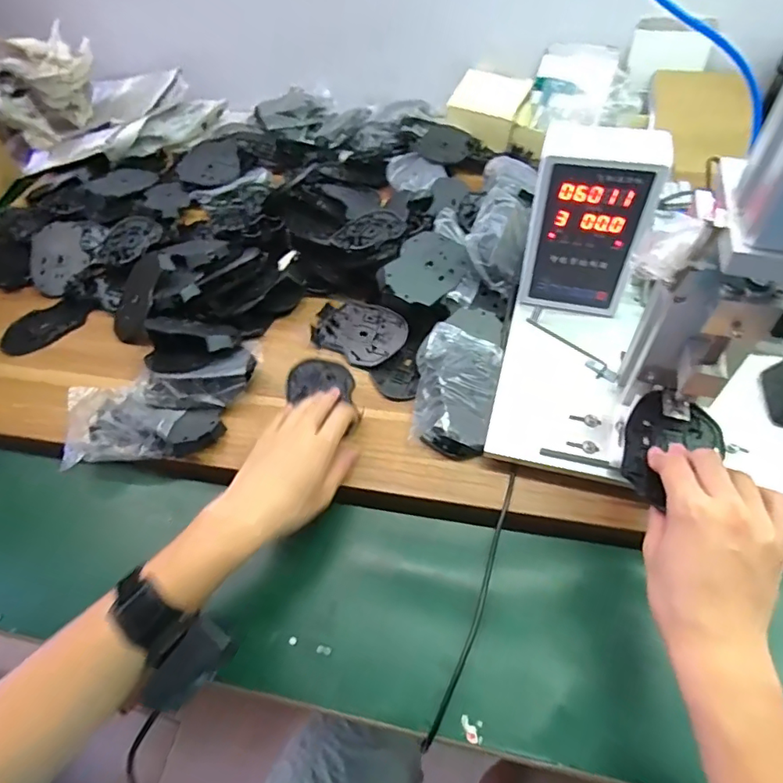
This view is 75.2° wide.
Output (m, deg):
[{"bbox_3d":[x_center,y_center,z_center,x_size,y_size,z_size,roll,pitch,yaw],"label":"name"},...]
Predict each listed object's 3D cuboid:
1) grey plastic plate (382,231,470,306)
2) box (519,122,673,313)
[{"bbox_3d":[0.042,-0.141,0.582,0.074,0.004,0.102,38,67,-6],"label":"grey plastic plate"},{"bbox_3d":[0.199,-0.169,0.525,0.111,0.175,0.066,15,57,16],"label":"box"}]

